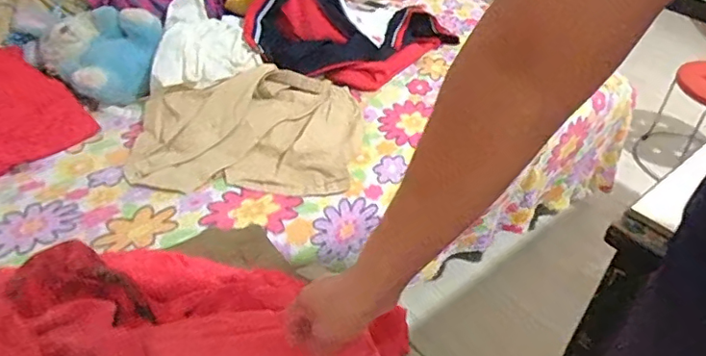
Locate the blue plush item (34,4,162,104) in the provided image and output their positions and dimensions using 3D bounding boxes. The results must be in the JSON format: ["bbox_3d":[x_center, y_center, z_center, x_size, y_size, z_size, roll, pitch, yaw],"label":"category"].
[{"bbox_3d":[-0.470,-0.240,0.998,0.222,0.108,0.211,-12,42,-19],"label":"blue plush item"}]

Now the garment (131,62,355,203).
[{"bbox_3d":[-0.176,-0.102,0.926,0.367,0.064,0.315,3,39,-3],"label":"garment"}]

